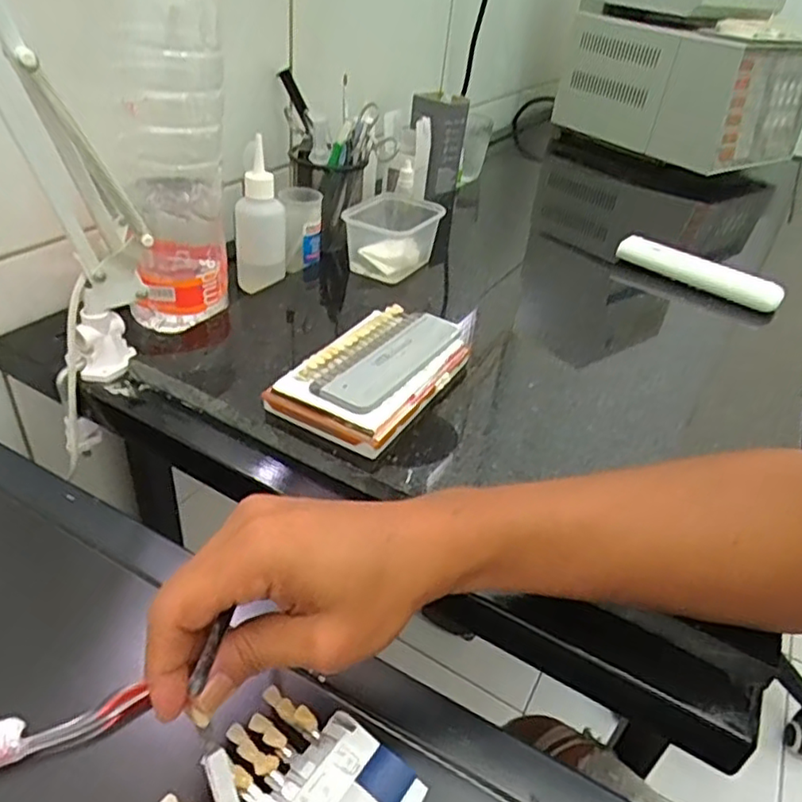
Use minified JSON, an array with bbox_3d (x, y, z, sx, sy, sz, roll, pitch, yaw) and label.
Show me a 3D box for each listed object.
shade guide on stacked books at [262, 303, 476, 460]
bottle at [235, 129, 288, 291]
[{"bbox_3d":[-0.014,-0.023,0.486,0.091,0.034,0.171,24,39,22],"label":"shade guide on stacked books"},{"bbox_3d":[-0.134,-0.171,0.602,0.044,0.133,0.036,18,37,15],"label":"bottle"}]

